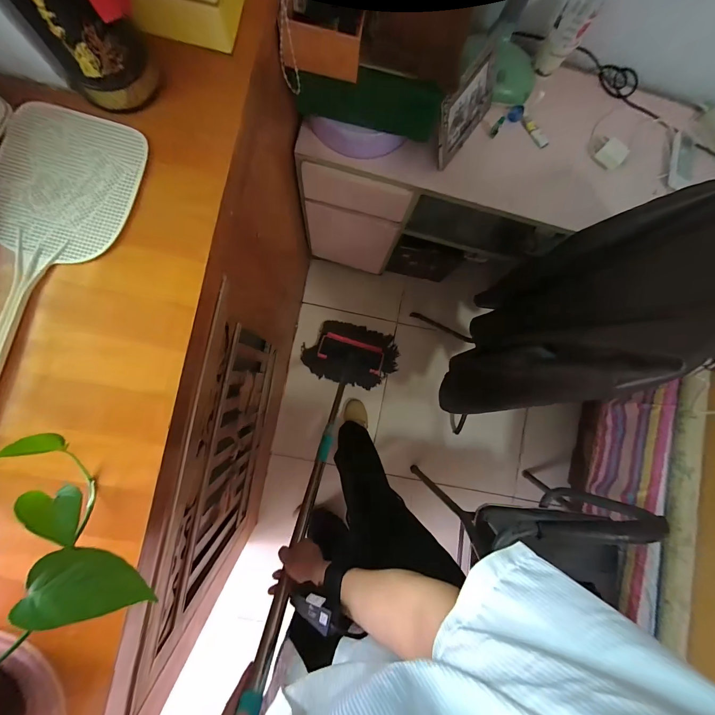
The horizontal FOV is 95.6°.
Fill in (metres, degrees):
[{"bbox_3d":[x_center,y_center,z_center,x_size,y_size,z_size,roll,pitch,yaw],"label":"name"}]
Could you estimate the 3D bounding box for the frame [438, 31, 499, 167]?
[{"bbox_3d":[0.225,-0.514,0.669,0.021,0.152,0.194,34,81,22],"label":"frame"}]

